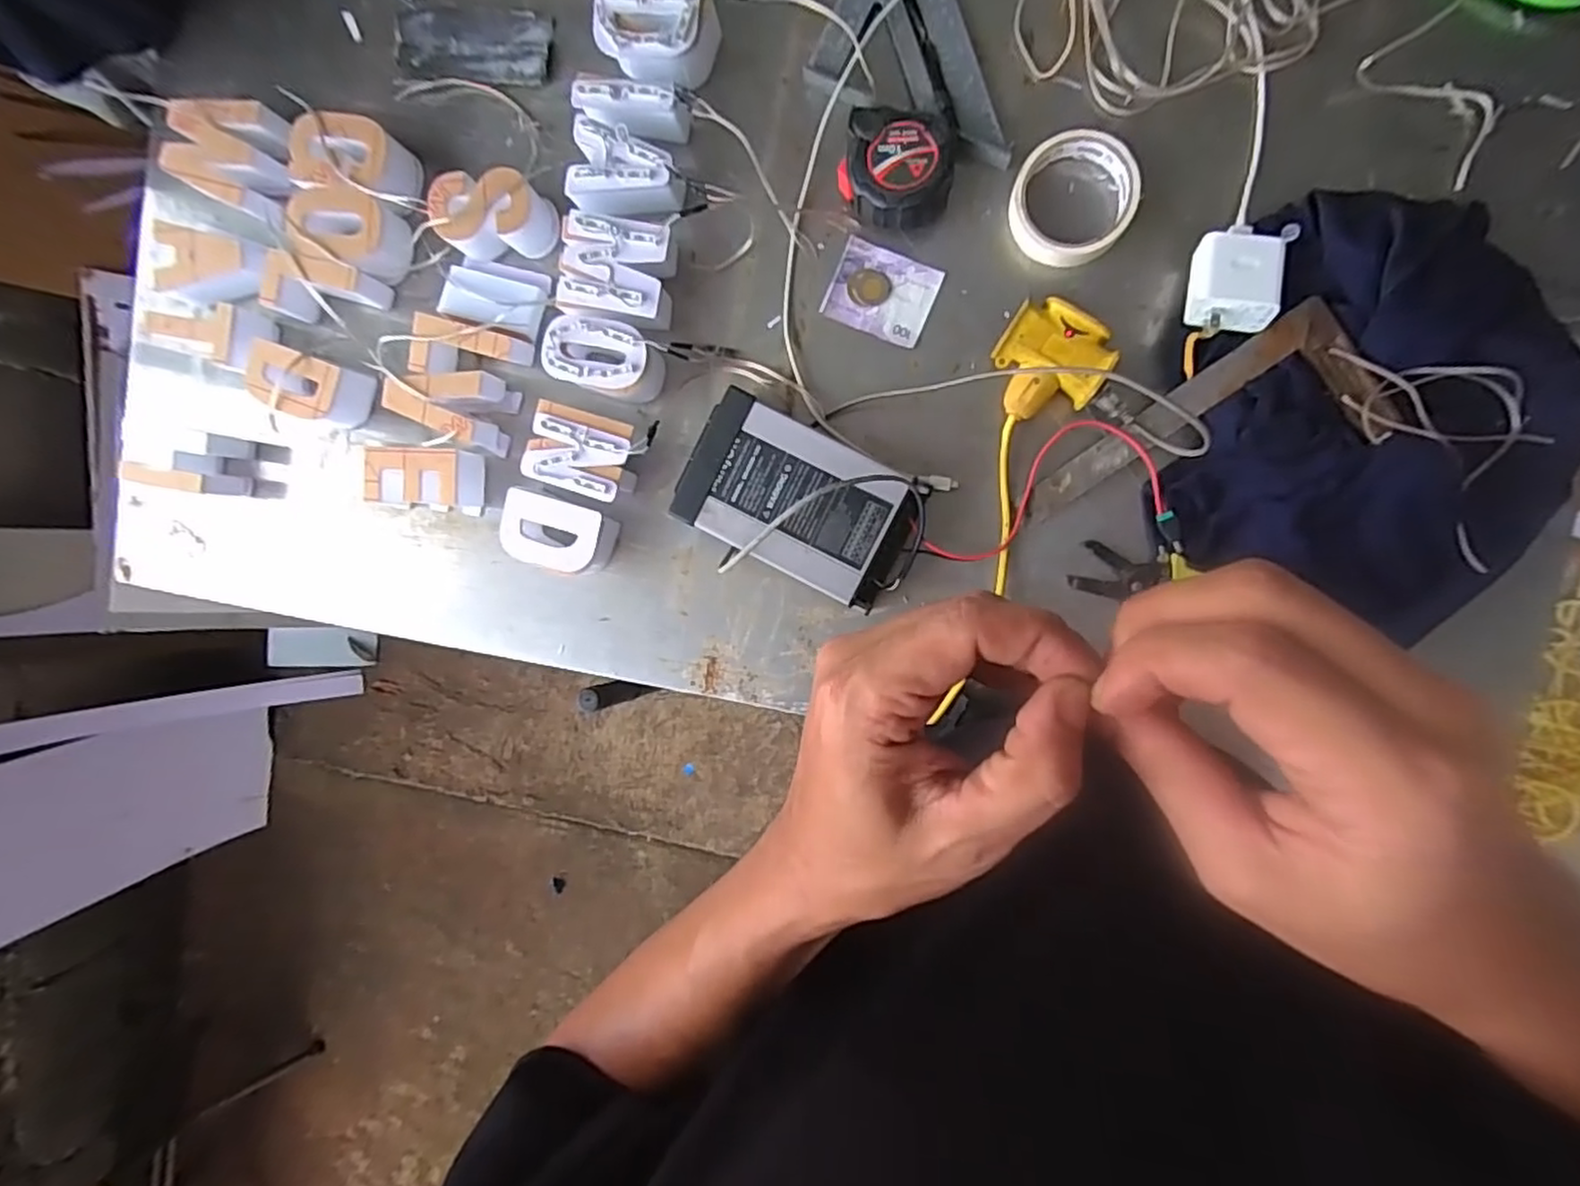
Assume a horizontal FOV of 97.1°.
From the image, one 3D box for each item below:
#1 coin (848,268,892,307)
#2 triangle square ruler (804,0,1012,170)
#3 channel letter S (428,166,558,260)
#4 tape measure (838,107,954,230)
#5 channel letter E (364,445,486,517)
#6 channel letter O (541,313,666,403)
[{"bbox_3d":[0.064,-0.249,0.566,0.034,0.004,0.029,24,95,6],"label":"coin"},{"bbox_3d":[0.078,-0.430,0.549,0.125,0.017,0.231,-21,90,7],"label":"triangle square ruler"},{"bbox_3d":[-0.242,-0.309,0.574,0.093,0.045,0.057,4,93,7],"label":"channel letter S"},{"bbox_3d":[0.082,-0.327,0.540,0.089,0.036,0.074,16,94,6],"label":"tape measure"},{"bbox_3d":[-0.311,-0.097,0.593,0.084,0.045,0.053,7,93,7],"label":"channel letter E"},{"bbox_3d":[-0.151,-0.190,0.570,0.083,0.050,0.054,18,94,6],"label":"channel letter O"}]

